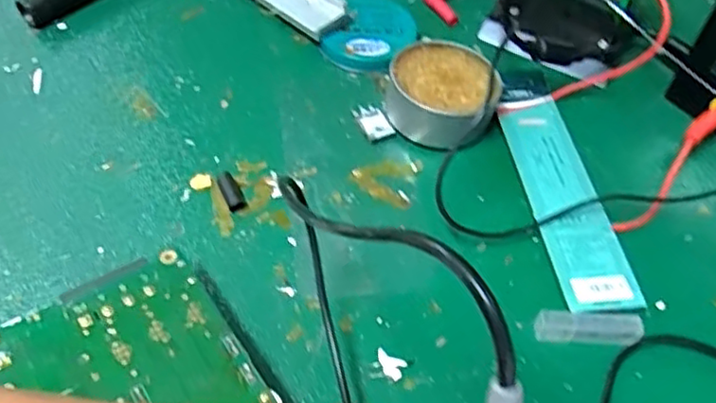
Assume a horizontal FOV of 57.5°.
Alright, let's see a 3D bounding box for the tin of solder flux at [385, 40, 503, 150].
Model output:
[{"bbox_3d":[0.051,-0.065,0.385,0.058,0.028,0.064,39,61,23],"label":"tin of solder flux"}]

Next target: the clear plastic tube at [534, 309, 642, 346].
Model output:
[{"bbox_3d":[0.108,0.060,0.307,0.049,0.013,0.012,3,53,-1],"label":"clear plastic tube"}]

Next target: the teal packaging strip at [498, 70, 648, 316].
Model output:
[{"bbox_3d":[0.110,-0.011,0.359,0.043,0.007,0.163,0,52,-12],"label":"teal packaging strip"}]

